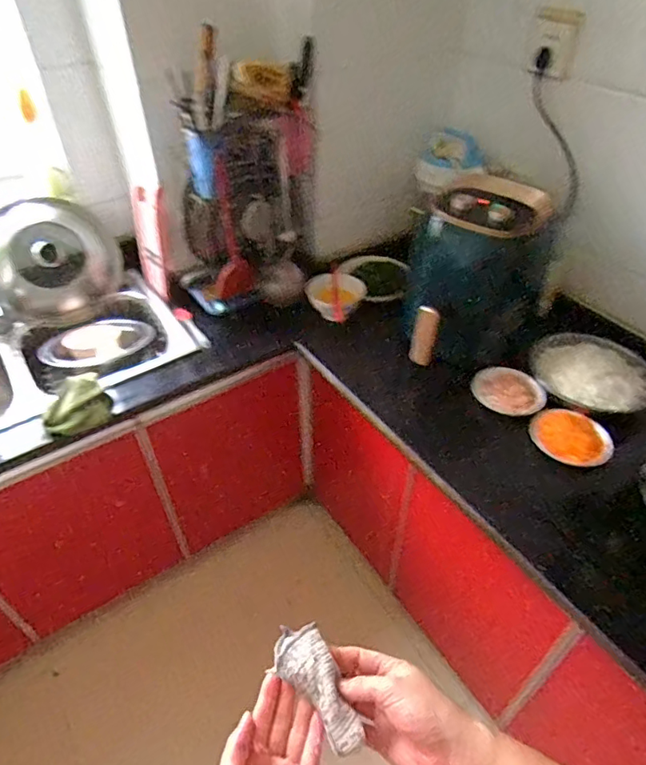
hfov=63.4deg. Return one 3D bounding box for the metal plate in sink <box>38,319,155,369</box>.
[{"bbox_3d":[-0.501,-0.088,1.171,0.237,0.032,0.115,-19,54,-33],"label":"metal plate in sink"}]

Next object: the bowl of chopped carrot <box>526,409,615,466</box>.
[{"bbox_3d":[0.461,0.100,0.973,0.143,0.047,0.107,26,49,26],"label":"bowl of chopped carrot"}]

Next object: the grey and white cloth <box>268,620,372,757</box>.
[{"bbox_3d":[-0.001,0.266,0.465,0.047,0.020,0.110,-44,58,7],"label":"grey and white cloth"}]

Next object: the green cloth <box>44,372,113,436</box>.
[{"bbox_3d":[-0.461,0.041,0.977,0.125,0.068,0.106,-25,48,-24],"label":"green cloth"}]

